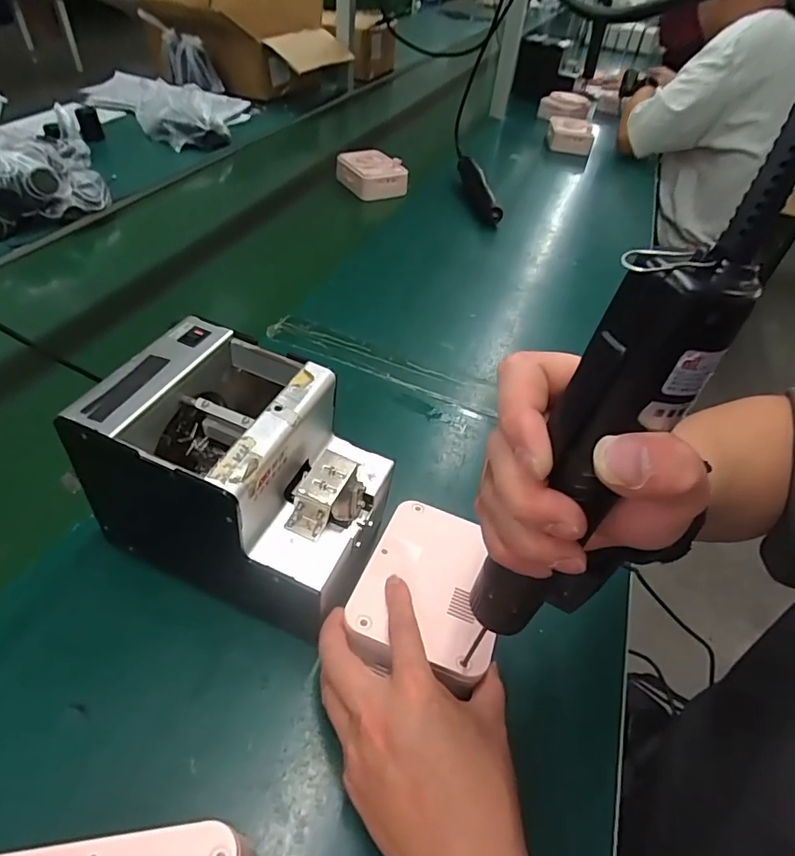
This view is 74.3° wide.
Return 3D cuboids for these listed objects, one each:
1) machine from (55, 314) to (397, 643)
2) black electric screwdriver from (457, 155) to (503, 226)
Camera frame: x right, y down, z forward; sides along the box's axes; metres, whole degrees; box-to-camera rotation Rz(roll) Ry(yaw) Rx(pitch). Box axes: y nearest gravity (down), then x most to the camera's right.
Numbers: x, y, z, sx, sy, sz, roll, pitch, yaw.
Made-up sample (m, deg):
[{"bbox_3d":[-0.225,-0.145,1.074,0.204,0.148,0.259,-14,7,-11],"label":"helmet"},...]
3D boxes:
[{"bbox_3d":[-0.104,0.033,0.379,0.176,0.145,0.124,19,45,12],"label":"machine"},{"bbox_3d":[0.151,-0.454,0.985,0.028,0.043,0.208,-8,57,-13],"label":"black electric screwdriver"}]

